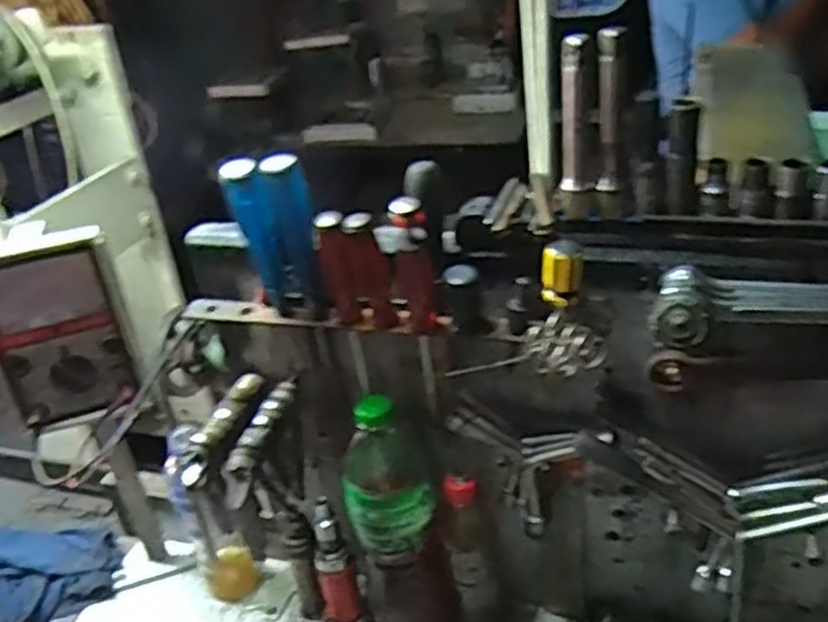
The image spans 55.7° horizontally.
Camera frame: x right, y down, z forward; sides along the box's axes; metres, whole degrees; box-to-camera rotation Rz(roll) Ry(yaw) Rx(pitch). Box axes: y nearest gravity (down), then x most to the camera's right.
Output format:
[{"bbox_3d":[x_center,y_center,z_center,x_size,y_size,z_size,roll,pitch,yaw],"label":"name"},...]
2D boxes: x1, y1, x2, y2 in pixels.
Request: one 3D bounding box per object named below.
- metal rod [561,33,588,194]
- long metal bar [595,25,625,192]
[{"bbox_3d":[0.105,-0.128,0.515,0.013,0.103,0.012,-16,31,-14],"label":"metal rod"},{"bbox_3d":[0.126,-0.128,0.503,0.014,0.106,0.011,5,32,22],"label":"long metal bar"}]

